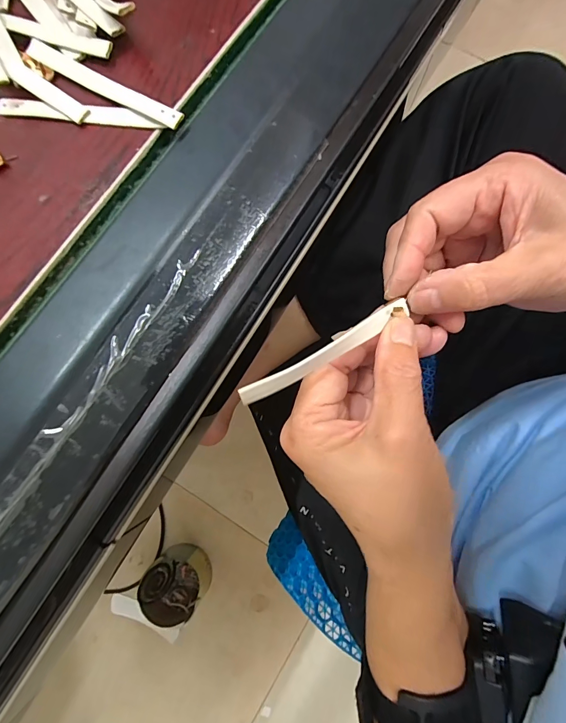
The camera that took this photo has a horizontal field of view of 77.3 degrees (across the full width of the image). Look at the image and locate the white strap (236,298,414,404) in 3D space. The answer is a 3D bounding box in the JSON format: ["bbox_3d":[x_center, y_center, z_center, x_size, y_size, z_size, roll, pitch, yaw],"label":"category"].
[{"bbox_3d":[0.023,-0.006,0.166,0.094,0.006,0.009,-30,79,-17],"label":"white strap"}]

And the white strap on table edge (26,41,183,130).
[{"bbox_3d":[-0.095,-0.148,0.189,0.095,0.005,0.012,28,80,6],"label":"white strap on table edge"}]

